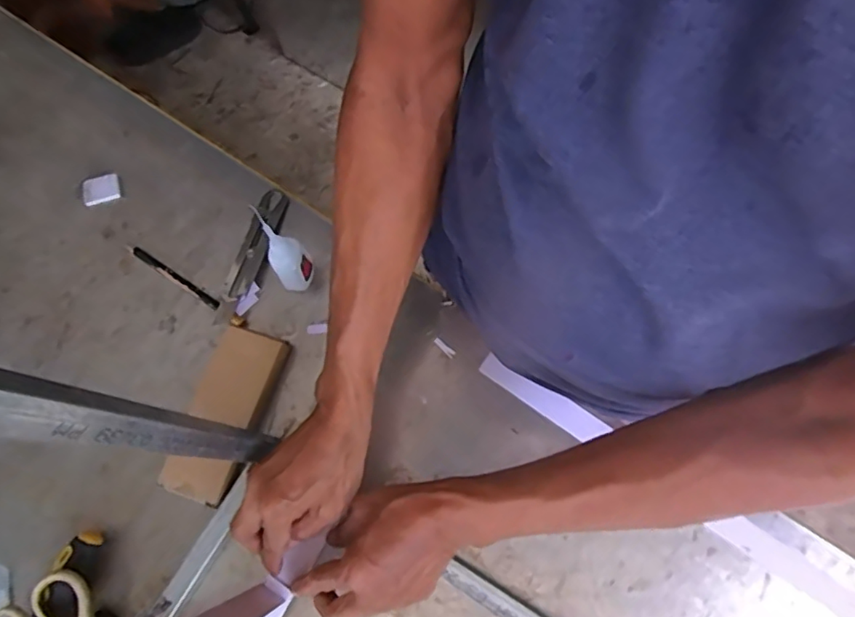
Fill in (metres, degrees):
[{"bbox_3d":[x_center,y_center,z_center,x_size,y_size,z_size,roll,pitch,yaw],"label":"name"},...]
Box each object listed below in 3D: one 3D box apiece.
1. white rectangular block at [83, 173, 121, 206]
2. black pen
[{"bbox_3d":[-0.352,-0.128,0.602,0.038,0.009,0.029,-18,73,-5],"label":"white rectangular block"},{"bbox_3d":[-0.262,-0.033,0.571,0.120,0.012,0.010,32,76,11],"label":"black pen"}]

